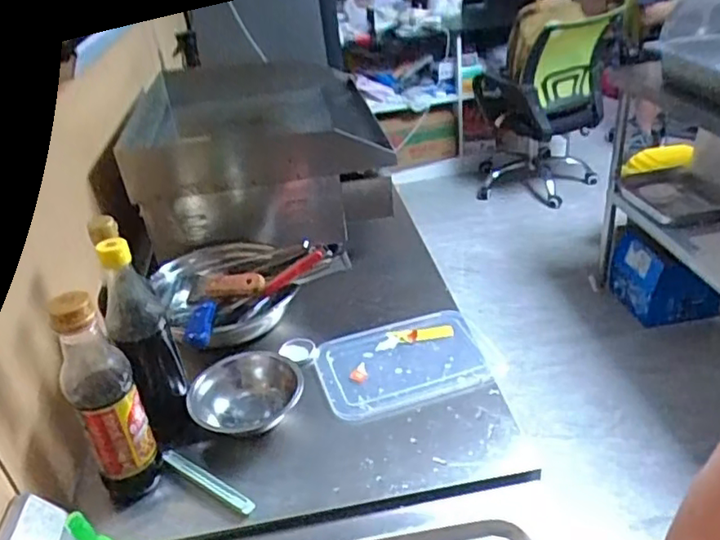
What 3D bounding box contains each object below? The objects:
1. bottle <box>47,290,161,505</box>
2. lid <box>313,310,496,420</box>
[{"bbox_3d":[-0.257,0.137,0.623,0.056,0.241,0.059,0,31,10],"label":"bottle"},{"bbox_3d":[0.057,0.120,0.806,0.215,0.014,0.155,-12,31,-9],"label":"lid"}]

